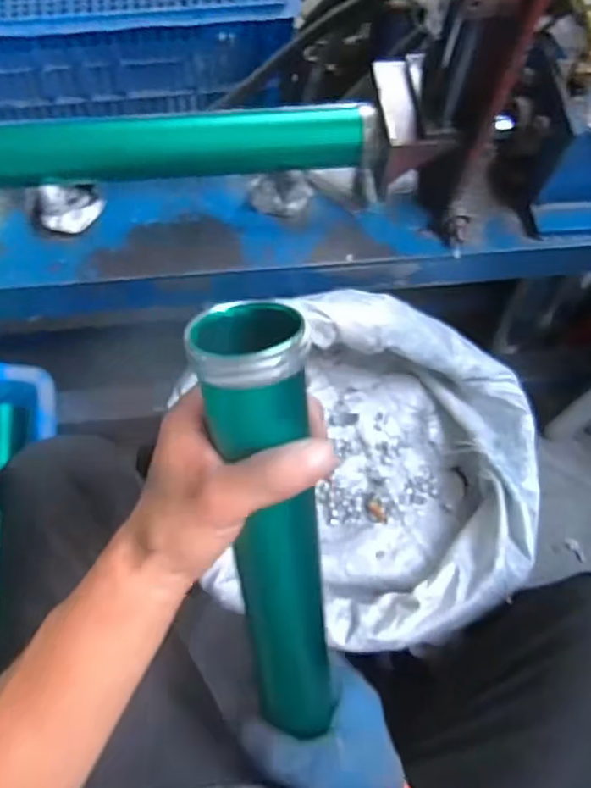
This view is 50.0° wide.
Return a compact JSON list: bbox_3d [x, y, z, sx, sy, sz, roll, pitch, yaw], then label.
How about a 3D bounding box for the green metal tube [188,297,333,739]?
[{"bbox_3d":[-0.012,0.095,0.371,0.054,0.303,0.045,-8,32,-6],"label":"green metal tube"}]

